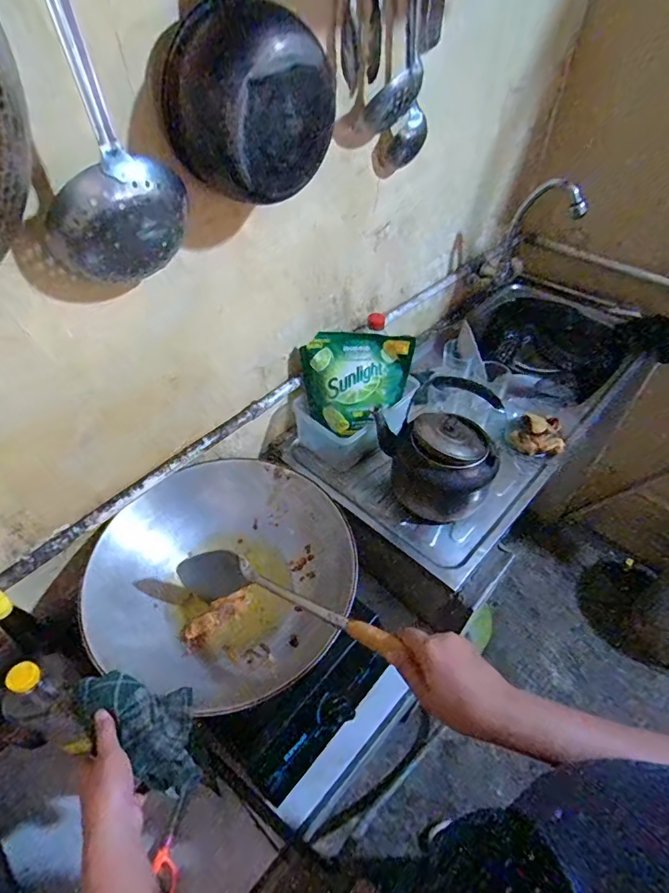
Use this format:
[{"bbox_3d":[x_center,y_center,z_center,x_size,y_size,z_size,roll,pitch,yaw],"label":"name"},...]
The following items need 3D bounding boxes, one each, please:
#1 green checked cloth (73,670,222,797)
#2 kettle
[{"bbox_3d":[-0.201,0.315,0.533,0.184,0.042,0.084,43,55,-2],"label":"green checked cloth"},{"bbox_3d":[0.178,0.008,0.812,0.180,0.178,0.160,-4,48,-4],"label":"kettle"}]

